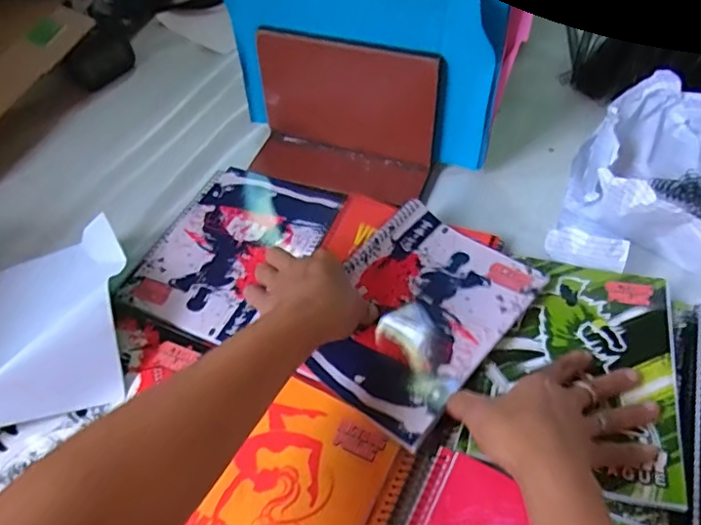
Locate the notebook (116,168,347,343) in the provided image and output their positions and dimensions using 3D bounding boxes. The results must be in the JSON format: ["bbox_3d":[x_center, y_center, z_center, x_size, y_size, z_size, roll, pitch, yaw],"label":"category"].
[{"bbox_3d":[-0.114,-0.018,0.560,0.149,0.008,0.203,17,54,18],"label":"notebook"}]

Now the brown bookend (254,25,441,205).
[{"bbox_3d":[-0.014,-0.147,0.581,0.195,0.126,0.082,15,53,16],"label":"brown bookend"}]

